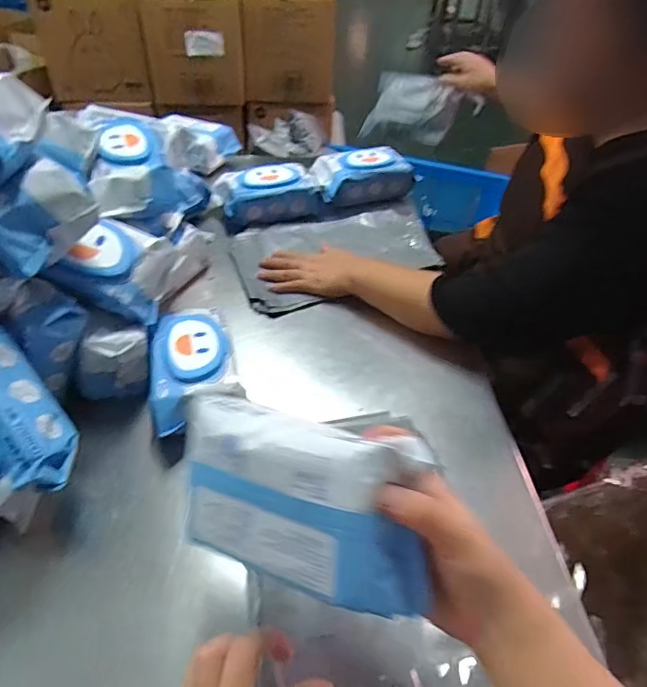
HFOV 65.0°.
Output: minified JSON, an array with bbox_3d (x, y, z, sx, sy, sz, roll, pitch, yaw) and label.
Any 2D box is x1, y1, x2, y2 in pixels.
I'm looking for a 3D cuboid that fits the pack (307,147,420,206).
[{"bbox_3d":[0.077,-0.329,0.993,0.202,0.066,0.110,-6,45,-10],"label":"pack"}]

